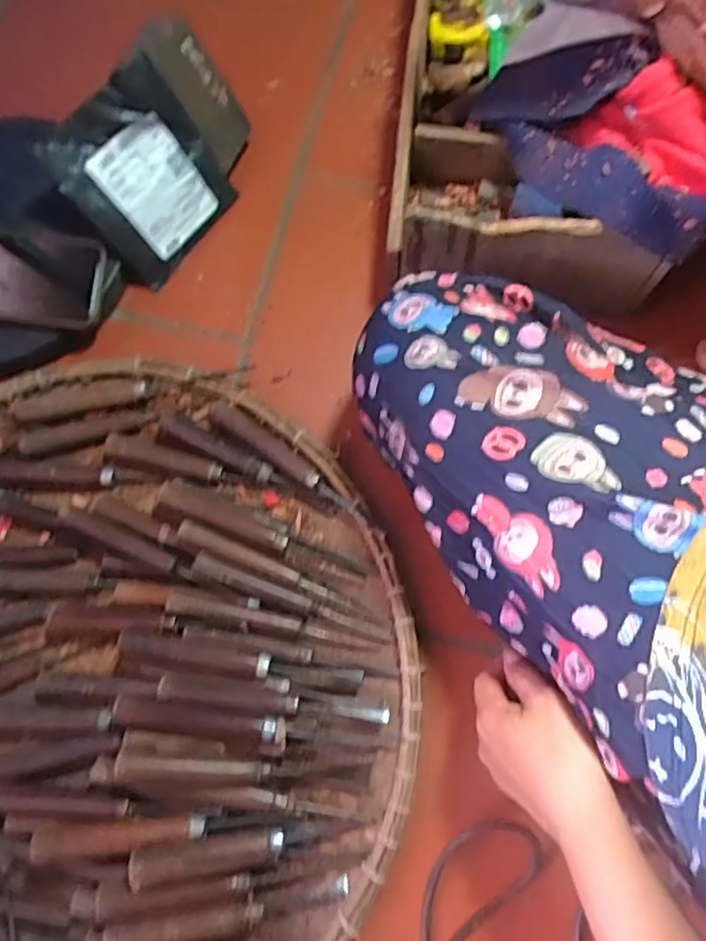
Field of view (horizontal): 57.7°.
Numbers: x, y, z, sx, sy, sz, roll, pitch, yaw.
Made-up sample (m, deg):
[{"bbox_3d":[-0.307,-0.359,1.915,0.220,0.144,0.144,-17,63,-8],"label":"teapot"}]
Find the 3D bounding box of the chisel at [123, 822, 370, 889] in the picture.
[{"bbox_3d":[-0.069,0.271,0.458,0.169,0.020,0.020,0,73,-17],"label":"chisel"}]

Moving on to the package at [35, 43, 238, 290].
[{"bbox_3d":[-0.187,-0.259,0.570,0.128,0.142,0.024,-44,42,-3],"label":"package"}]

